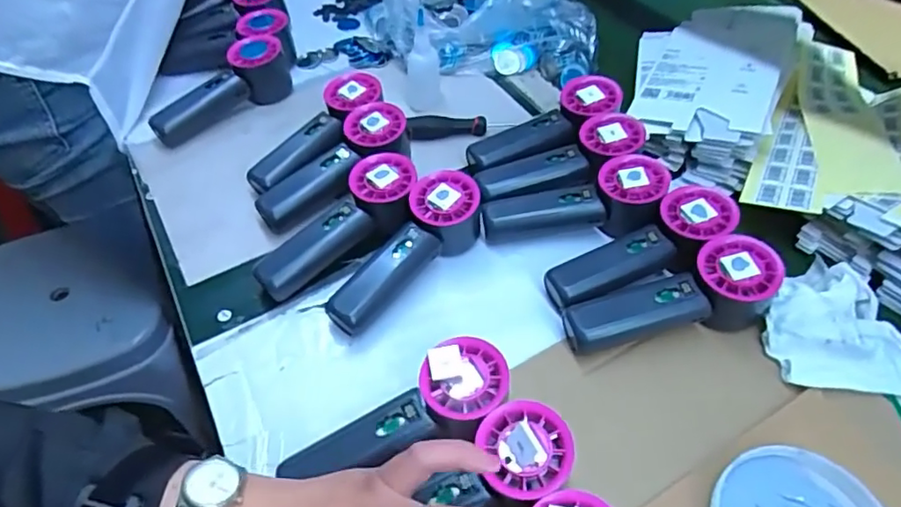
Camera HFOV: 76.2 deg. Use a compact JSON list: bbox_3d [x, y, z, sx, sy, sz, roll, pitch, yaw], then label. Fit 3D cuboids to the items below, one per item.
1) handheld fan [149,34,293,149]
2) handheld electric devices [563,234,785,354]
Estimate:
[{"bbox_3d":[-0.249,-0.176,0.617,0.155,0.055,0.062,-35,58,-25],"label":"handheld fan"},{"bbox_3d":[0.164,0.038,0.437,0.155,0.049,0.052,-17,51,2],"label":"handheld electric devices"}]

